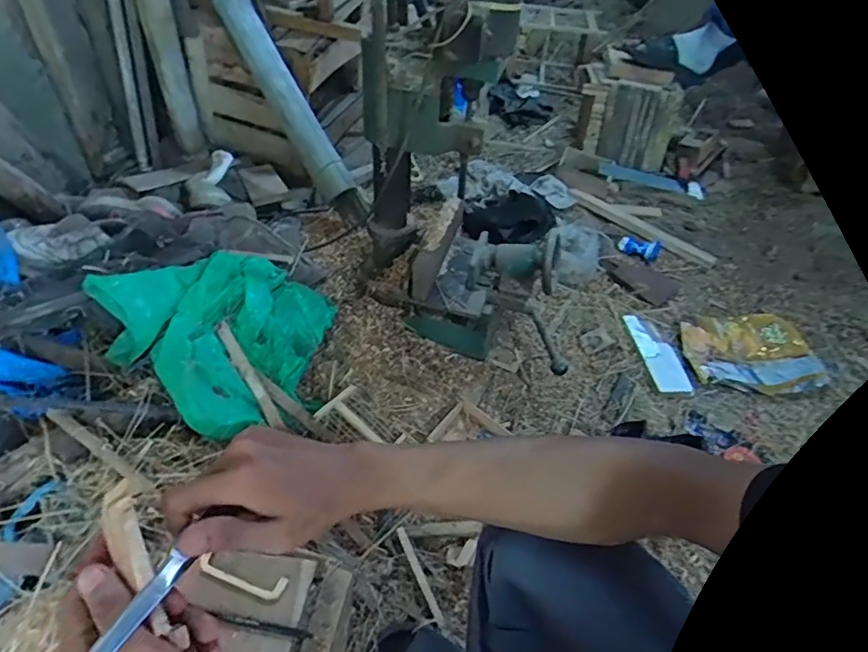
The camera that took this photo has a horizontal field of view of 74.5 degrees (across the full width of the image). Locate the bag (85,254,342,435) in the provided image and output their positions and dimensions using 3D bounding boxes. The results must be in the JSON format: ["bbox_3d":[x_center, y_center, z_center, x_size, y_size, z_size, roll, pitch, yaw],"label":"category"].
[{"bbox_3d":[-0.335,-0.003,0.966,0.276,0.188,0.322,26,48,21],"label":"bag"}]

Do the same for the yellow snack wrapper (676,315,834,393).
[{"bbox_3d":[0.699,0.053,1.242,0.286,0.022,0.230,-4,45,-9],"label":"yellow snack wrapper"}]

